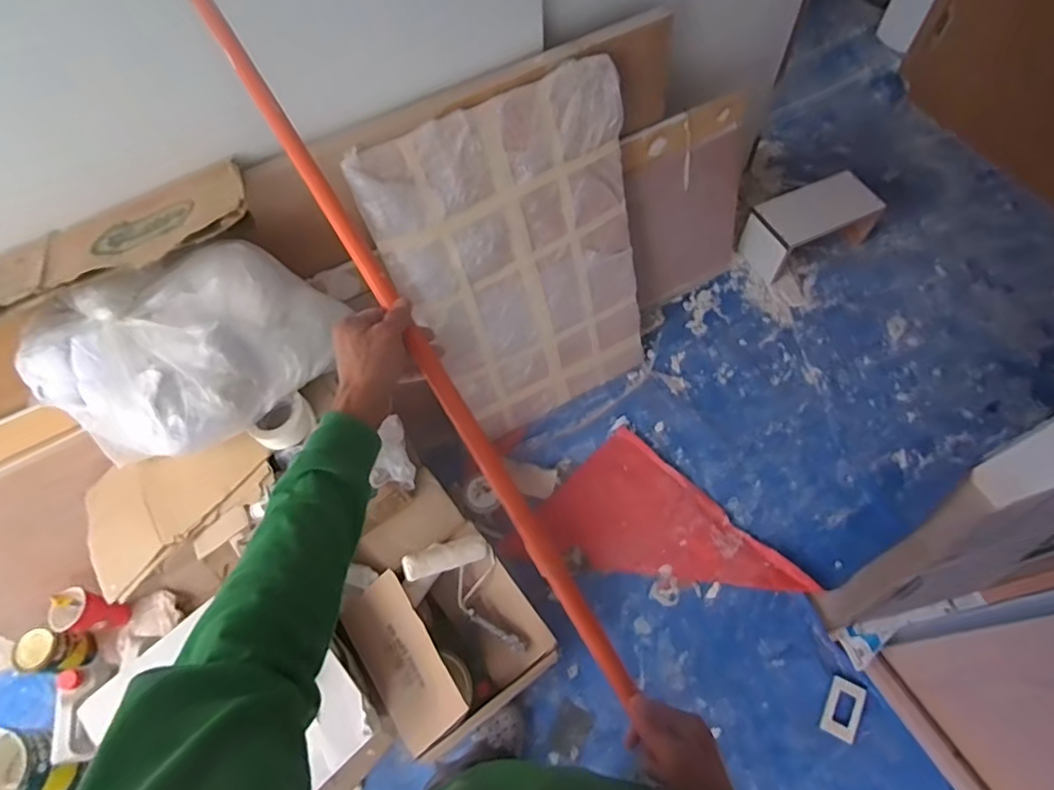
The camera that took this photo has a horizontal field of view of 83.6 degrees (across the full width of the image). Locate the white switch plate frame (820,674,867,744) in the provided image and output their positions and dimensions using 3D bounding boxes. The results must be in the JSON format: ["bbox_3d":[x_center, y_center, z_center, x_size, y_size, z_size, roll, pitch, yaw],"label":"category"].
[{"bbox_3d":[0.724,0.717,1.350,0.071,0.009,0.125,20,80,22],"label":"white switch plate frame"}]

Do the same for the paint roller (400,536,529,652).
[{"bbox_3d":[-0.119,0.433,1.298,0.179,0.083,0.312,-40,91,-15],"label":"paint roller"}]

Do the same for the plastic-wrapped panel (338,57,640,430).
[{"bbox_3d":[0.008,-0.275,1.439,0.599,0.843,0.043,-29,43,-11],"label":"plastic-wrapped panel"}]

